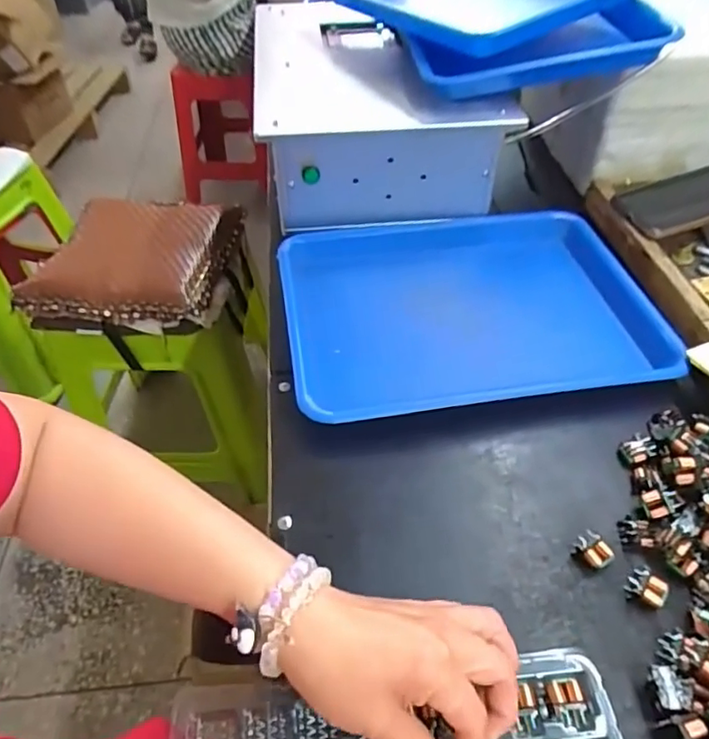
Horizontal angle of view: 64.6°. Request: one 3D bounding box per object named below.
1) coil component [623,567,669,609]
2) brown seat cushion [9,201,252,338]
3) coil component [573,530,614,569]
[{"bbox_3d":[0.188,0.142,0.360,0.024,0.012,0.021,34,56,28],"label":"coil component"},{"bbox_3d":[-0.358,-0.188,0.946,0.302,0.055,0.308,3,47,4],"label":"brown seat cushion"},{"bbox_3d":[0.162,0.123,0.378,0.020,0.012,0.022,-27,52,-22],"label":"coil component"}]

